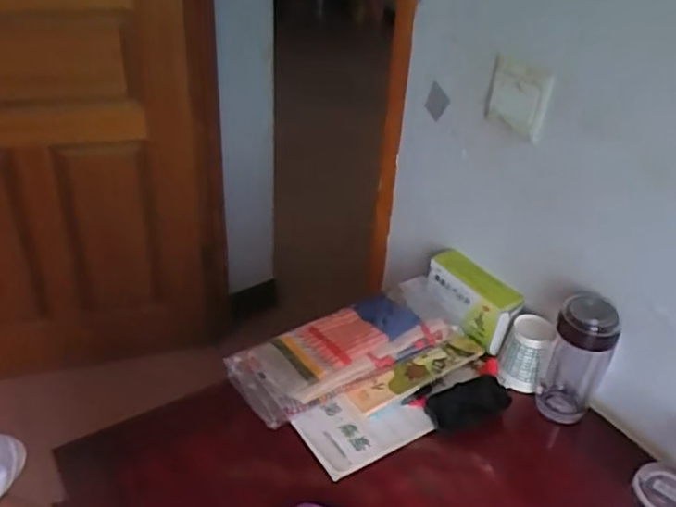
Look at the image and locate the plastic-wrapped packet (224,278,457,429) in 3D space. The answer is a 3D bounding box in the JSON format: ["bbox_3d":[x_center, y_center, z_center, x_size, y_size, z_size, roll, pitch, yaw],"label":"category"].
[{"bbox_3d":[0.020,0.126,0.842,0.318,0.055,0.122,-18,40,-28],"label":"plastic-wrapped packet"}]

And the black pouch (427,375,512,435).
[{"bbox_3d":[0.159,0.184,0.771,0.101,0.025,0.052,-14,38,-23],"label":"black pouch"}]

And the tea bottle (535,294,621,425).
[{"bbox_3d":[0.289,0.132,0.765,0.073,0.169,0.058,19,37,22],"label":"tea bottle"}]

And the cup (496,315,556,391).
[{"bbox_3d":[0.246,0.127,0.827,0.063,0.089,0.066,16,36,18],"label":"cup"}]

